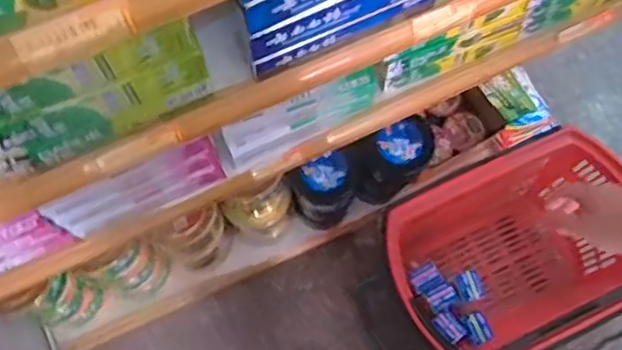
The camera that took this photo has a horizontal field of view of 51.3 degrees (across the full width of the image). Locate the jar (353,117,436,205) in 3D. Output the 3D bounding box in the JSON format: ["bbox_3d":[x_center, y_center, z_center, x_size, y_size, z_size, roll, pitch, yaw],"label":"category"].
[{"bbox_3d":[0.166,-0.022,1.297,0.115,0.228,0.109,0,71,-1],"label":"jar"}]

